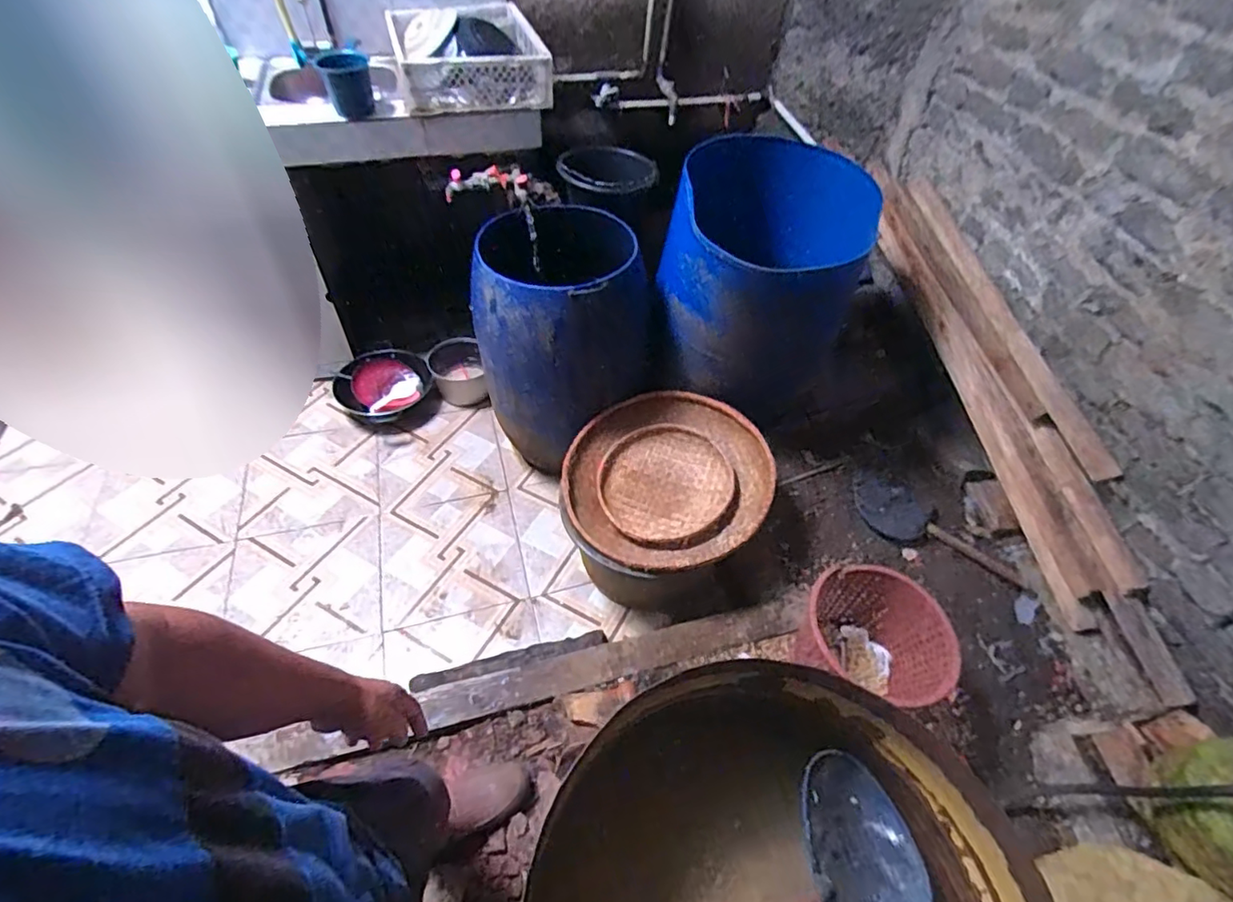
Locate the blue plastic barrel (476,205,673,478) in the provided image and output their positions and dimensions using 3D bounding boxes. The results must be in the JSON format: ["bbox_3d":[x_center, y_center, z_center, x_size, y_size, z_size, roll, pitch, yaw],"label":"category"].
[{"bbox_3d":[-0.187,-0.301,1.773,0.446,0.764,0.508,-8,52,-10],"label":"blue plastic barrel"}]

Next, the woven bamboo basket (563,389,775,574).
[{"bbox_3d":[0.137,0.079,1.543,0.533,0.150,0.529,2,51,-2],"label":"woven bamboo basket"}]

